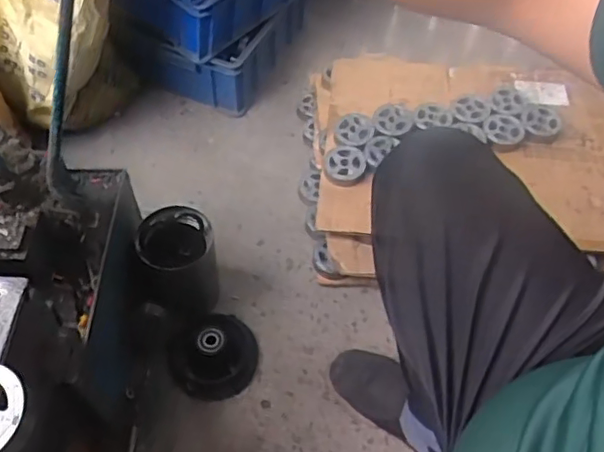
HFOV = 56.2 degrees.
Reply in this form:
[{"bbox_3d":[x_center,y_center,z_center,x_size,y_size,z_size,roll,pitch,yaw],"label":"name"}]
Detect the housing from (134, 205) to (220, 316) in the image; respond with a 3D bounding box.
[{"bbox_3d":[-0.199,0.064,0.919,0.115,0.178,0.104,-4,55,-6],"label":"housing"}]

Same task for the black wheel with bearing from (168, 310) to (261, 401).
[{"bbox_3d":[-0.141,0.201,0.914,0.140,0.065,0.137,-9,56,-9],"label":"black wheel with bearing"}]

